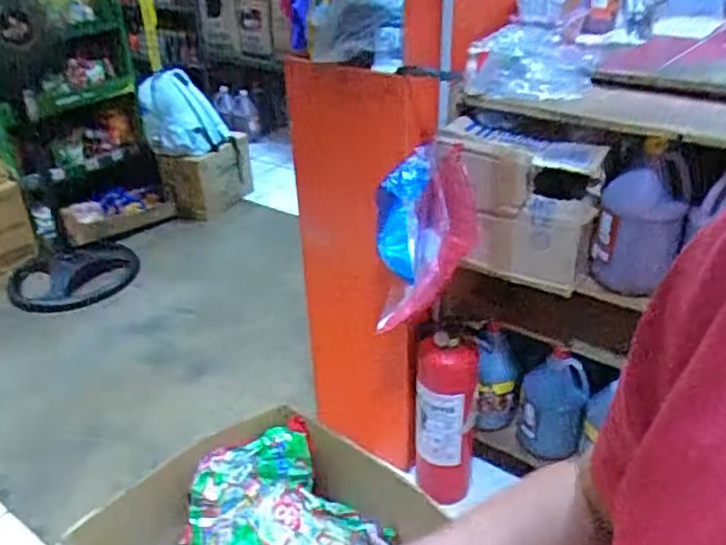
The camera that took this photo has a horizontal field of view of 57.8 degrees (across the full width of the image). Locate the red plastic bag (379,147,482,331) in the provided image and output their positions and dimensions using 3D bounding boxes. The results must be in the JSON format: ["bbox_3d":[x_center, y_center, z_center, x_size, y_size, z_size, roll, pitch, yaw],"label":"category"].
[{"bbox_3d":[0.117,-0.046,1.229,0.173,0.364,0.208,2,31,6],"label":"red plastic bag"}]

